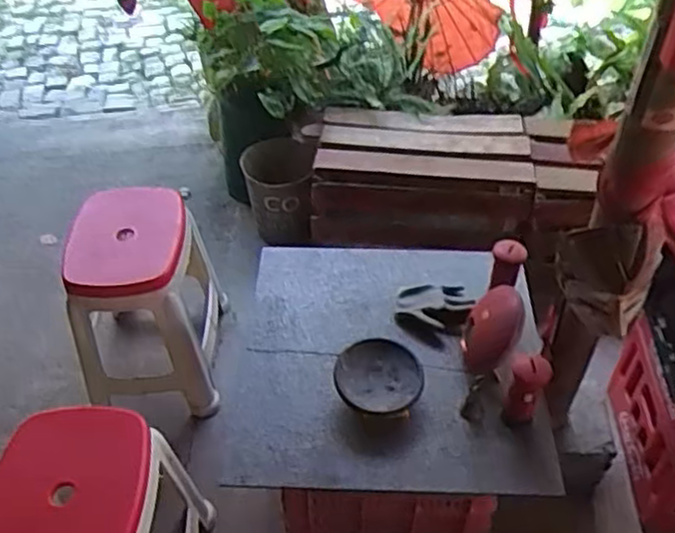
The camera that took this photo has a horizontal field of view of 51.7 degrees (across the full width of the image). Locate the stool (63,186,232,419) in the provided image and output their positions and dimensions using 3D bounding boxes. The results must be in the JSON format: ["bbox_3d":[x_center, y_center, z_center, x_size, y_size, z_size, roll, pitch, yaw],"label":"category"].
[{"bbox_3d":[-0.428,0.058,1.575,0.270,0.422,0.351,-2,46,-1],"label":"stool"}]

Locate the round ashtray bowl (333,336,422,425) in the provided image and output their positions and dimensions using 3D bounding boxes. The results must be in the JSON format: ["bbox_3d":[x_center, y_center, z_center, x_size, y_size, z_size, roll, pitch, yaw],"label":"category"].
[{"bbox_3d":[0.077,0.206,1.268,0.157,0.059,0.145,-1,46,1],"label":"round ashtray bowl"}]

